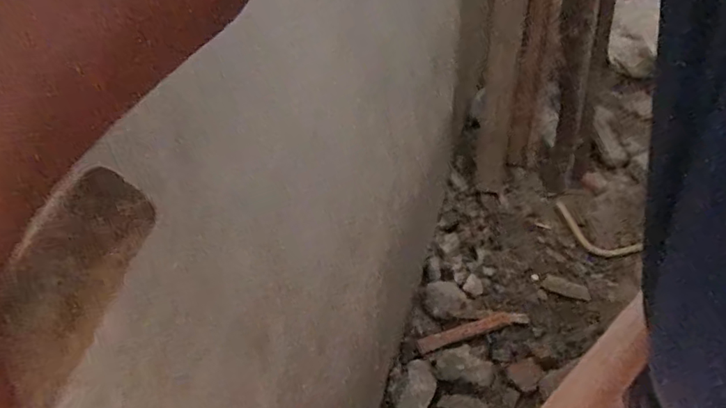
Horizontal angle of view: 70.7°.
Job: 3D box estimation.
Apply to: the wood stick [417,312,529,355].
[{"bbox_3d":[0.346,0.391,1.605,0.369,0.019,0.051,-16,40,-10],"label":"wood stick"}]

